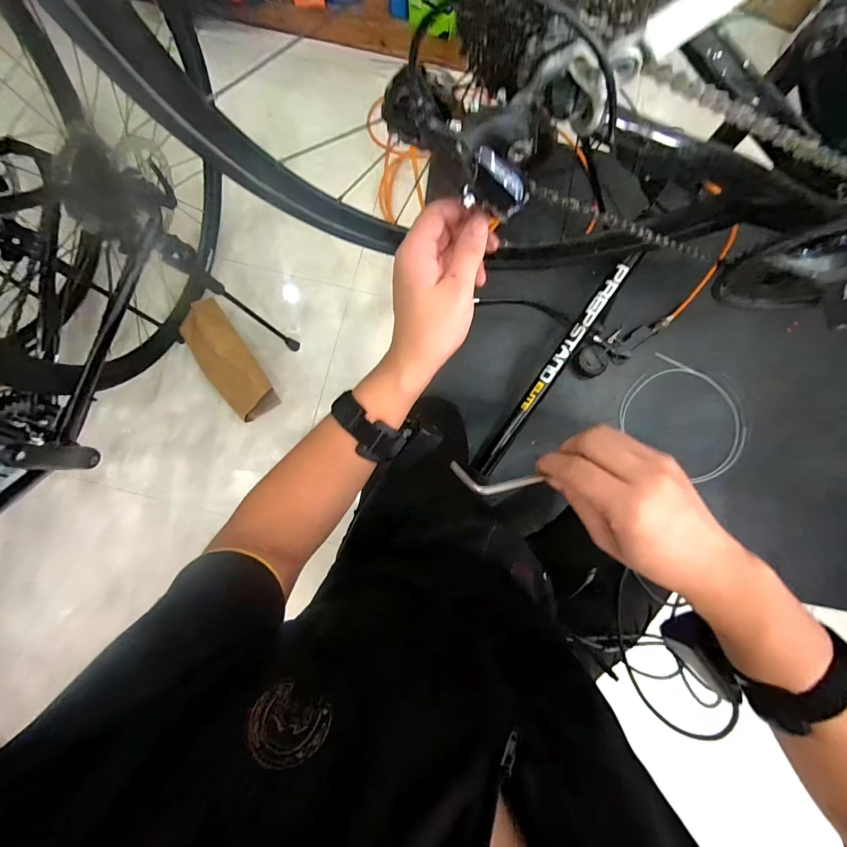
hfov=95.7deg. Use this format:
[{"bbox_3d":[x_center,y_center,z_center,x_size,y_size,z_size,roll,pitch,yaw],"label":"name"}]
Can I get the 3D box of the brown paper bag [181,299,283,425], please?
[{"bbox_3d":[-0.432,-0.132,0.841,0.108,0.077,0.260,-28,108,-4],"label":"brown paper bag"}]

